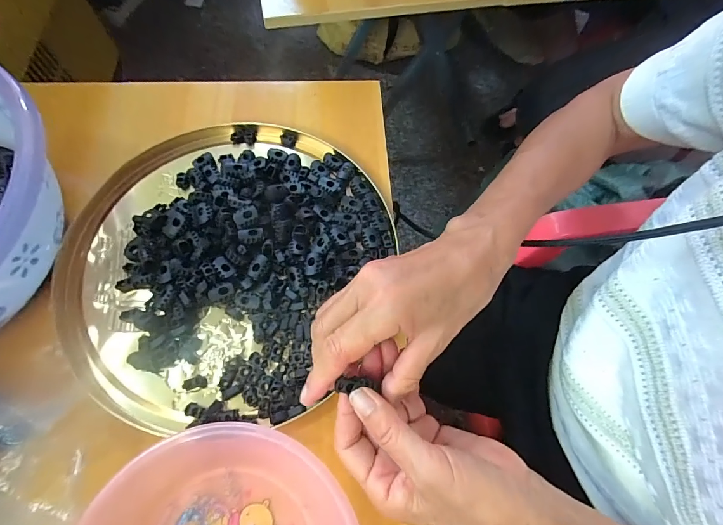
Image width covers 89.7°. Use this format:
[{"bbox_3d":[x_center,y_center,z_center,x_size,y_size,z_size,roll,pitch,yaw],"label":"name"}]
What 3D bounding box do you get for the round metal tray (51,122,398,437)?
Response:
[{"bbox_3d":[-0.126,-0.012,0.329,0.276,0.027,0.292,1,68,-3],"label":"round metal tray"}]

